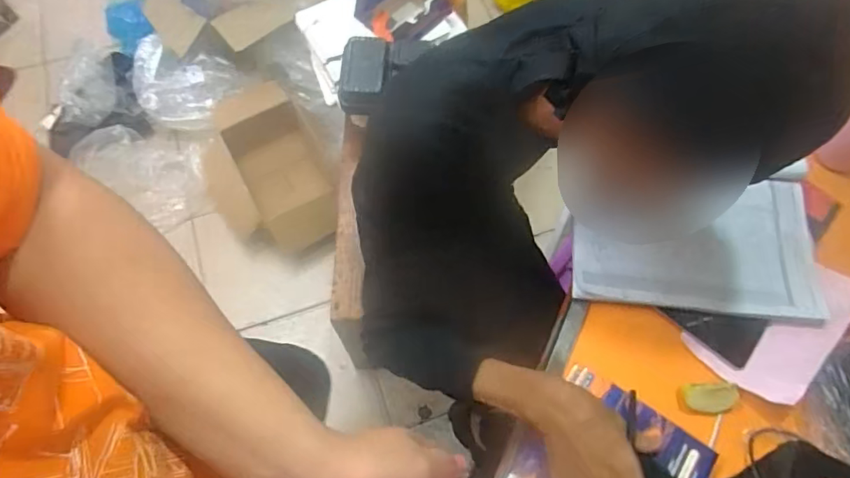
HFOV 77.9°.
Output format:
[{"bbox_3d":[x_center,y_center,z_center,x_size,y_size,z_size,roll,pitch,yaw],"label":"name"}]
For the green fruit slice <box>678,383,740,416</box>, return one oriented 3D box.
[{"bbox_3d":[0.320,0.182,0.596,0.066,0.030,0.031,-1,65,-1],"label":"green fruit slice"}]

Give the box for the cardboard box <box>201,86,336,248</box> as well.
[{"bbox_3d":[-0.496,-0.203,1.689,0.366,0.196,0.569,-26,68,-12],"label":"cardboard box"}]

